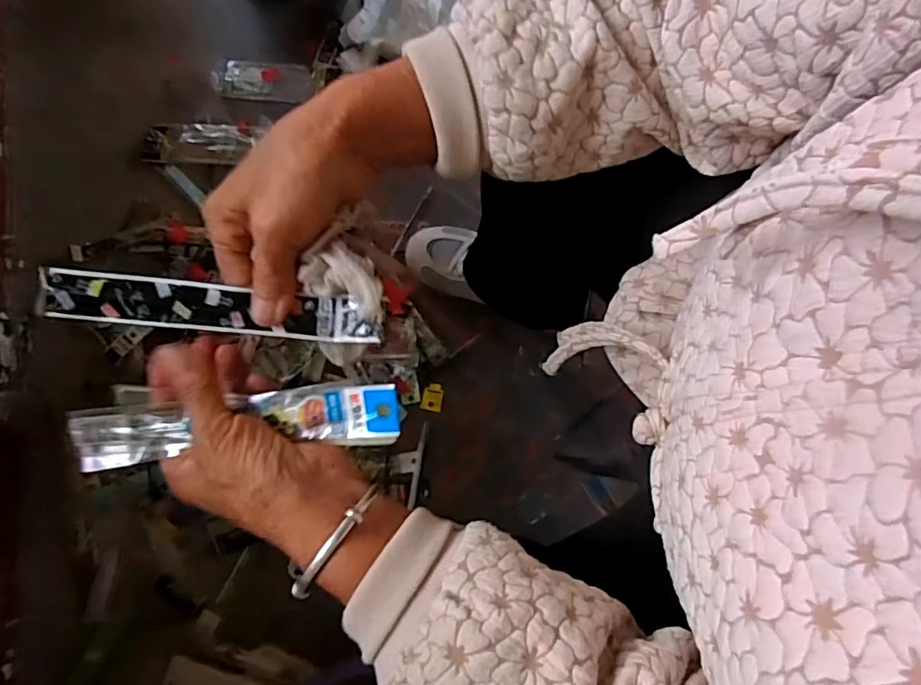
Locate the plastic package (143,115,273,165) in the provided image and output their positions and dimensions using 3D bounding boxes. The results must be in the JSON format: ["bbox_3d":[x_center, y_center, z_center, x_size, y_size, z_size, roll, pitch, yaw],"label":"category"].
[{"bbox_3d":[-0.383,-0.300,0.824,0.190,0.016,0.065,-2,79,0],"label":"plastic package"}]

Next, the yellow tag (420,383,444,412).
[{"bbox_3d":[-0.037,0.074,0.753,0.027,0.006,0.037,13,79,3],"label":"yellow tag"}]

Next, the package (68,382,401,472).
[{"bbox_3d":[-0.117,0.042,0.285,0.175,0.011,0.032,-5,79,7],"label":"package"}]

